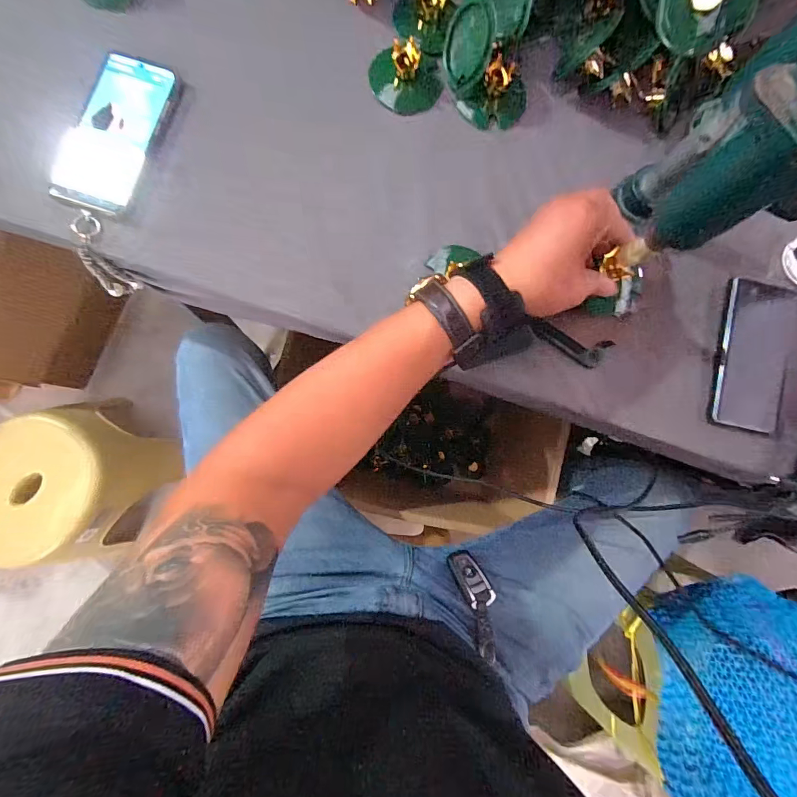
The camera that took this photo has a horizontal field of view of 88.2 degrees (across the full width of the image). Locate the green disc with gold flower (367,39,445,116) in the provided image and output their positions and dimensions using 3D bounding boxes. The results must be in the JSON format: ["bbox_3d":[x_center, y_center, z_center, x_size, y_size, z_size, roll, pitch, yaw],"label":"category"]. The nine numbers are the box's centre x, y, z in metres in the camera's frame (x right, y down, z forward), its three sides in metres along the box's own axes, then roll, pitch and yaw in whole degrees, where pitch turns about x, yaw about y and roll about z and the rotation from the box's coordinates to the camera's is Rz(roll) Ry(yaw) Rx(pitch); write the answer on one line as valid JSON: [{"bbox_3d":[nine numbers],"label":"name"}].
[{"bbox_3d":[0.007,-0.347,0.441,0.079,0.030,0.068,11,85,-2],"label":"green disc with gold flower"}]

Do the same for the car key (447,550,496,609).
[{"bbox_3d":[0.096,0.234,0.539,0.046,0.015,0.075,-2,48,-24],"label":"car key"}]

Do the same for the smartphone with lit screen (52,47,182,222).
[{"bbox_3d":[-0.293,-0.273,0.421,0.087,0.007,0.183,11,77,-1],"label":"smartphone with lit screen"}]

